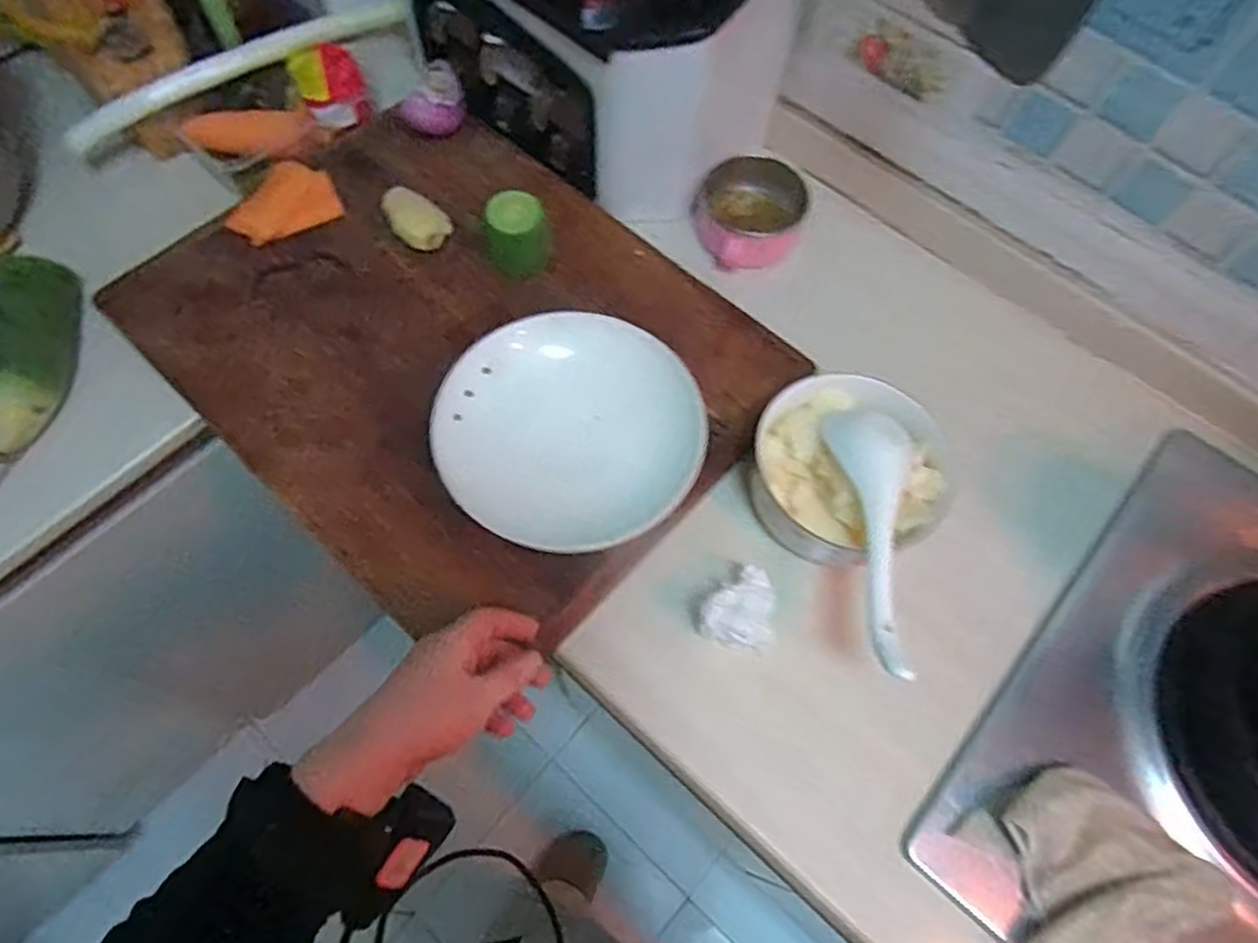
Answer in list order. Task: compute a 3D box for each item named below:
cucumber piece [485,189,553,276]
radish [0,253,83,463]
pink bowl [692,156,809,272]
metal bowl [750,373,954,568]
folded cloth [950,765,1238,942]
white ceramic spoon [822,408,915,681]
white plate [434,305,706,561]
[{"bbox_3d":[-0.096,-0.205,0.635,0.053,0.043,0.056,1,65,-2],"label":"cucumber piece"},{"bbox_3d":[-0.492,-0.099,0.592,0.059,0.046,0.168,-6,65,-5],"label":"radish"},{"bbox_3d":[0.115,-0.246,0.698,0.098,0.050,0.092,1,65,-2],"label":"pink bowl"},{"bbox_3d":[0.171,-0.003,0.574,0.145,0.054,0.145,25,66,9],"label":"metal bowl"},{"bbox_3d":[0.292,0.257,0.472,0.121,0.051,0.115,-30,70,-15],"label":"folded cloth"},{"bbox_3d":[0.186,0.044,0.524,0.063,0.050,0.212,-1,65,-3],"label":"white ceramic spoon"},{"bbox_3d":[-0.043,-0.032,0.554,0.190,0.036,0.181,1,65,-2],"label":"white plate"}]

